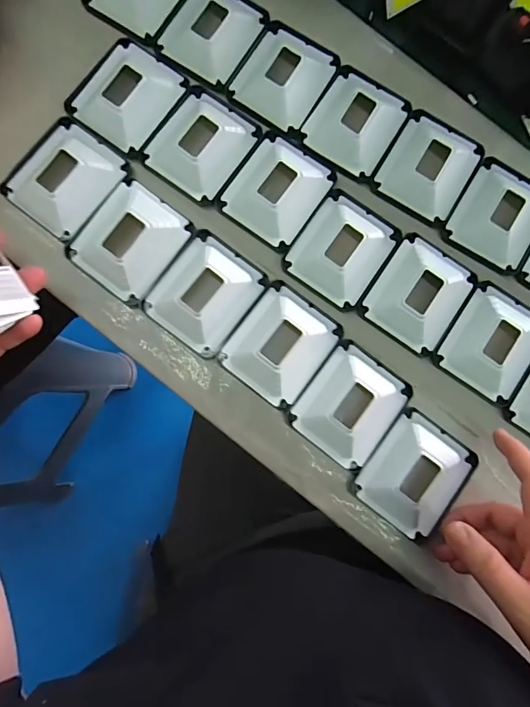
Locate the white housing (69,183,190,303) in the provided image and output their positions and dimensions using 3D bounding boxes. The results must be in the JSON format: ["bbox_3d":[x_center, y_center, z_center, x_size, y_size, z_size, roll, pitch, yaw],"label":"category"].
[{"bbox_3d":[-0.100,-0.085,0.298,0.066,0.015,0.076,35,86,9],"label":"white housing"}]

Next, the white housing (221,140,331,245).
[{"bbox_3d":[0.010,-0.127,0.309,0.063,0.013,0.076,34,86,8],"label":"white housing"}]

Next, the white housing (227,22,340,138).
[{"bbox_3d":[0.017,-0.224,0.323,0.065,0.014,0.081,30,85,8],"label":"white housing"}]

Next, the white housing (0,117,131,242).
[{"bbox_3d":[-0.151,-0.134,0.300,0.069,0.015,0.078,38,86,9],"label":"white housing"}]

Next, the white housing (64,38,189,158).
[{"bbox_3d":[-0.107,-0.204,0.309,0.071,0.012,0.078,35,86,9],"label":"white housing"}]

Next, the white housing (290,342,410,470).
[{"bbox_3d":[0.064,0.038,0.295,0.066,0.017,0.078,38,86,9],"label":"white housing"}]

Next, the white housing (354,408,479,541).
[{"bbox_3d":[0.112,0.089,0.296,0.066,0.014,0.079,38,85,1],"label":"white housing"}]

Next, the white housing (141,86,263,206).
[{"bbox_3d":[-0.048,-0.164,0.310,0.068,0.012,0.080,32,85,8],"label":"white housing"}]

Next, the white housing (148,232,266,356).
[{"bbox_3d":[-0.044,-0.046,0.299,0.067,0.015,0.077,36,86,9],"label":"white housing"}]

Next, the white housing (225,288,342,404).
[{"bbox_3d":[0.014,-0.005,0.297,0.063,0.016,0.076,35,86,9],"label":"white housing"}]

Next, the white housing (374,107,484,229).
[{"bbox_3d":[0.132,-0.151,0.320,0.068,0.015,0.079,31,85,8],"label":"white housing"}]

